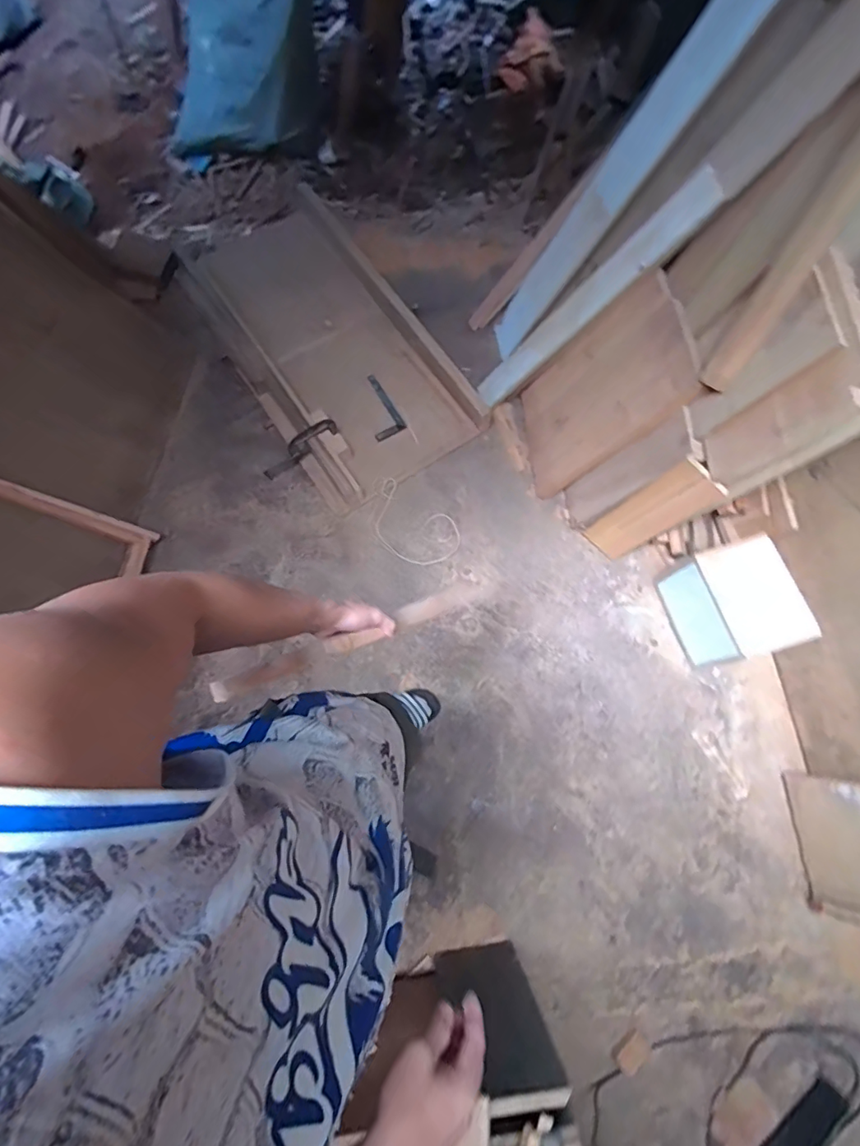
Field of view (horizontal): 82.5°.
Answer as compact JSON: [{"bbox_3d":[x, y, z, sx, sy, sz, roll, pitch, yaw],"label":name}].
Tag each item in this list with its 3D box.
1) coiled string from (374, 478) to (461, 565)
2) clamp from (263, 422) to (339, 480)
[{"bbox_3d":[-0.060,-0.148,1.589,0.314,0.015,0.207,33,69,6],"label":"coiled string"},{"bbox_3d":[-0.429,-0.401,1.596,0.277,0.087,0.049,-36,75,18],"label":"clamp"}]

